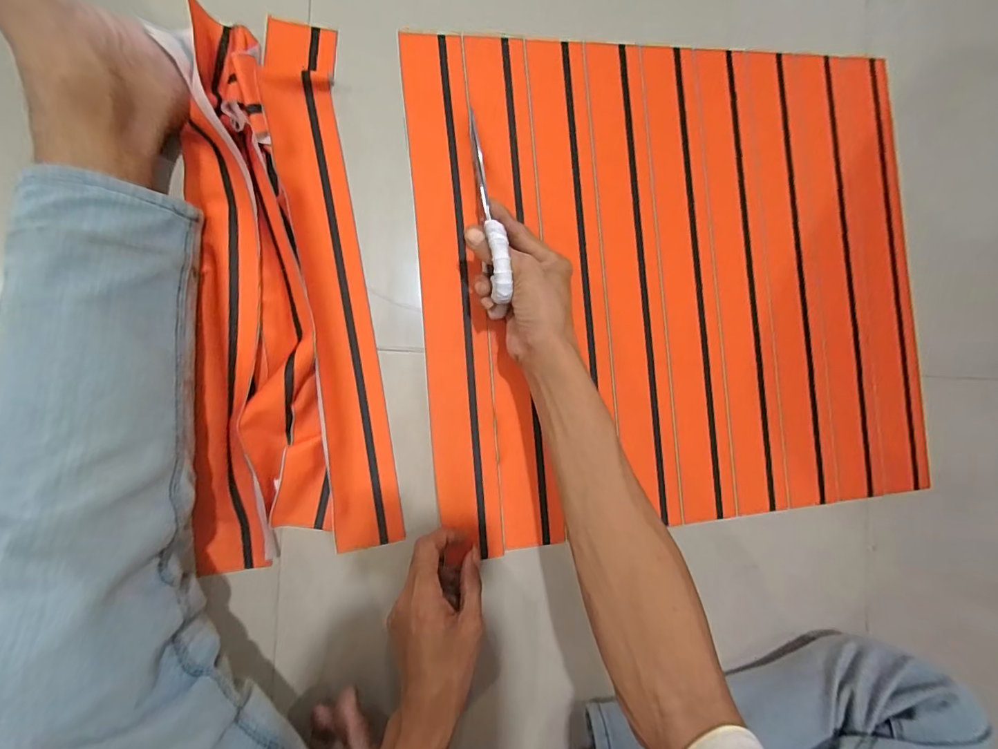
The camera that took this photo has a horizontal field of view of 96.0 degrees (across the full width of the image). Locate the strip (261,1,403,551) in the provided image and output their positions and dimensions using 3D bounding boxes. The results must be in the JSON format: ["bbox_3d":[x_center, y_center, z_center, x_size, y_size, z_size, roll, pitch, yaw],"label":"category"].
[{"bbox_3d":[-0.147,-0.083,0.393,0.062,0.019,0.468,-8,90,-10],"label":"strip"}]

